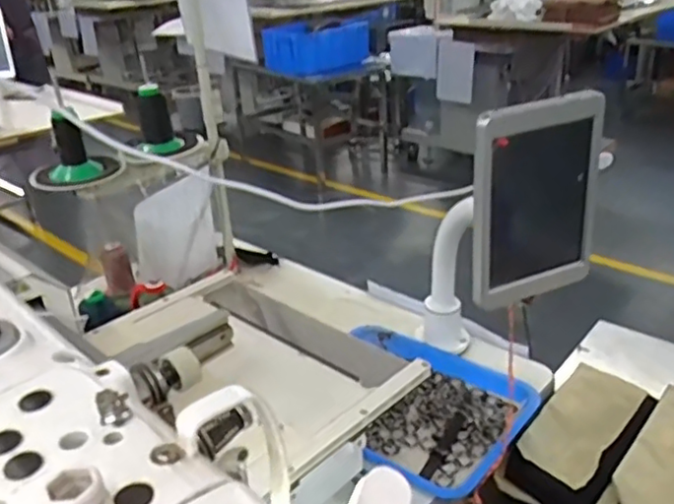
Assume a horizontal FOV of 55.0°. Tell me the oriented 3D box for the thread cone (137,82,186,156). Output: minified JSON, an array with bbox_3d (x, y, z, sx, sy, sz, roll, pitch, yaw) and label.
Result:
[{"bbox_3d":[-0.258,-0.192,0.943,0.056,0.100,0.050,-12,27,-17],"label":"thread cone"}]

